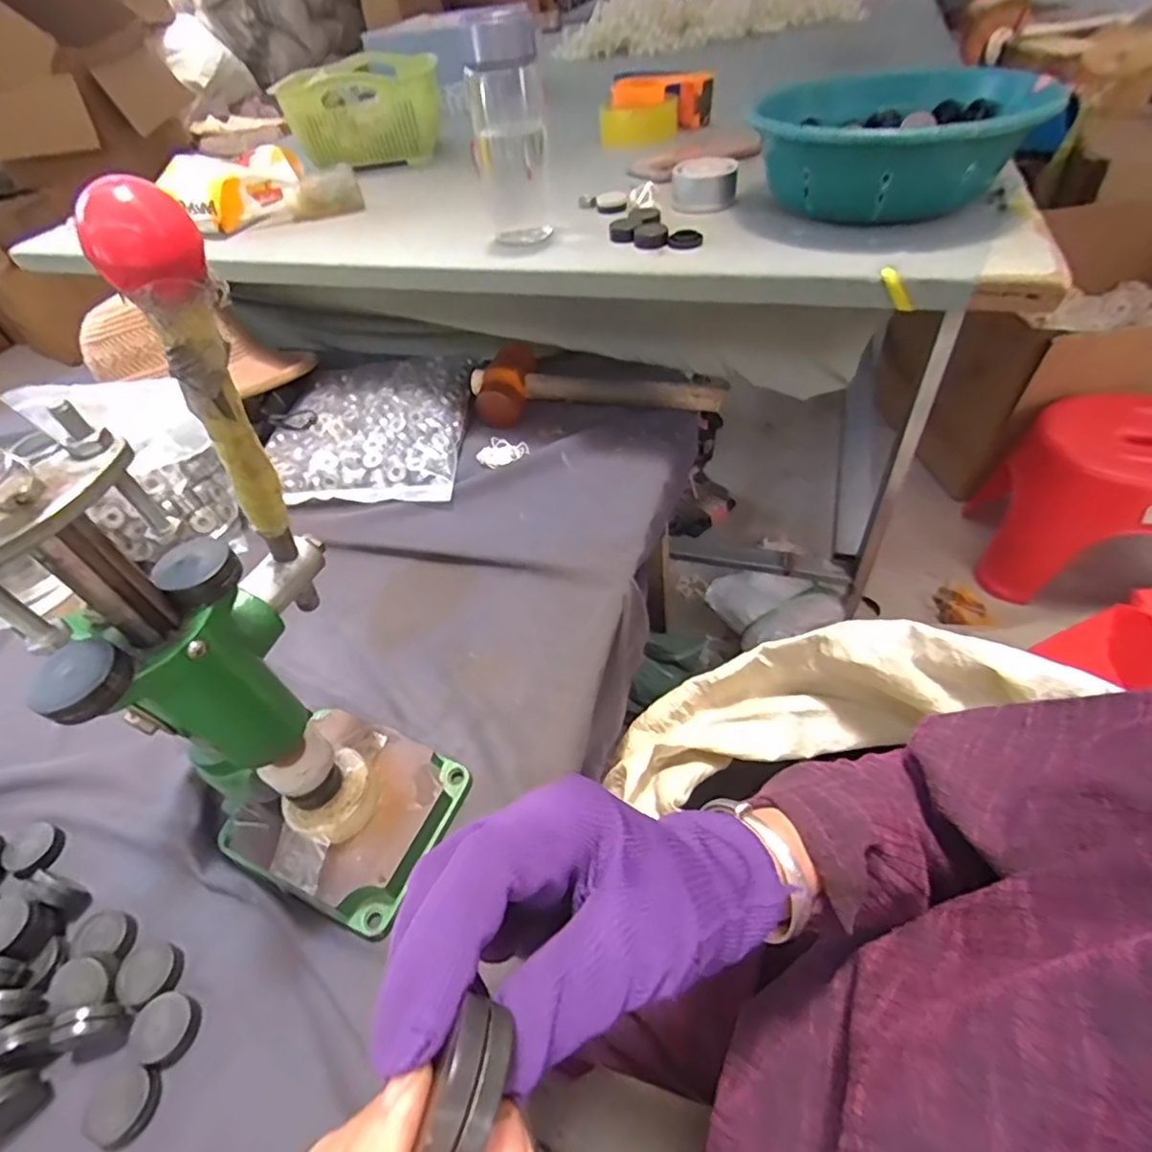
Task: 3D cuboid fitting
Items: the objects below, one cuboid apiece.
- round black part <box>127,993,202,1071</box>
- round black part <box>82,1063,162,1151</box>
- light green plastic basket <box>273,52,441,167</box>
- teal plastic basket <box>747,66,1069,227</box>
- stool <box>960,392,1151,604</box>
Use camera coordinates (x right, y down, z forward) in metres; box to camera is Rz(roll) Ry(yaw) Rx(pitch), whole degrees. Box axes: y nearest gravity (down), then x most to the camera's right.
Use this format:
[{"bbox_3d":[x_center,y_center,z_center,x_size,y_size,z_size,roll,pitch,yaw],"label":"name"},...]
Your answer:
[{"bbox_3d":[-0.238,0.261,0.342,0.038,0.014,0.030,18,53,22],"label":"round black part"},{"bbox_3d":[-0.247,0.285,0.318,0.036,0.011,0.033,-4,48,4],"label":"round black part"},{"bbox_3d":[-0.314,-0.707,0.896,0.225,0.112,0.140,-9,48,0],"label":"light green plastic basket"},{"bbox_3d":[0.299,-0.416,0.567,0.247,0.080,0.275,23,55,26],"label":"teal plastic basket"},{"bbox_3d":[0.898,-0.126,1.011,0.295,0.303,0.239,11,51,17],"label":"stool"}]

